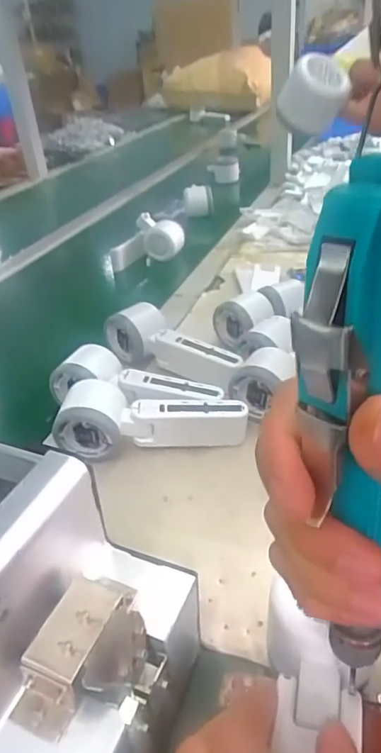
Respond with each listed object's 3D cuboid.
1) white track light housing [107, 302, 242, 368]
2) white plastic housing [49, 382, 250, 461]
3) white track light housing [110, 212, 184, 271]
[{"bbox_3d":[-0.018,-0.040,0.567,0.169,0.055,0.051,14,38,25],"label":"white track light housing"},{"bbox_3d":[-0.034,0.042,0.460,0.164,0.058,0.050,1,34,7],"label":"white plastic housing"},{"bbox_3d":[-0.072,-0.223,0.848,0.118,0.067,0.062,-7,34,-4],"label":"white track light housing"}]

